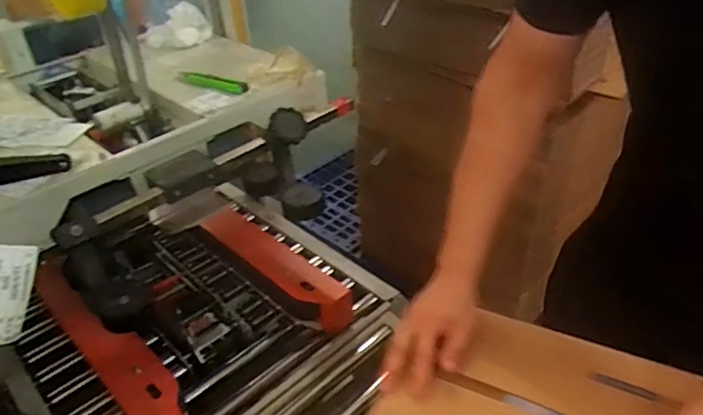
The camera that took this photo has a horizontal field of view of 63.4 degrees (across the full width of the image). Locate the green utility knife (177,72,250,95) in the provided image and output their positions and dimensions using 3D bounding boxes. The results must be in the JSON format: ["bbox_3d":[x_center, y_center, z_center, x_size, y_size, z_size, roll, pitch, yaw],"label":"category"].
[{"bbox_3d":[-0.269,-0.243,1.115,0.025,0.026,0.182,23,15,32],"label":"green utility knife"}]

